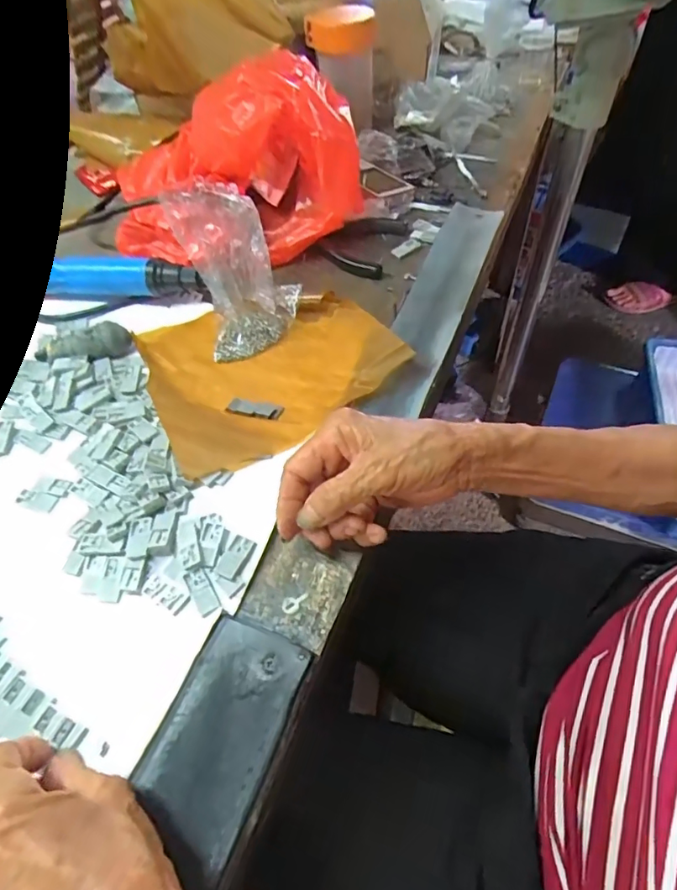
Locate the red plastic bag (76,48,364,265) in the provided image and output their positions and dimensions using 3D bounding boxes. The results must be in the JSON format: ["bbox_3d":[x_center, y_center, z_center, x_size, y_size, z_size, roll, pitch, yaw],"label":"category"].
[{"bbox_3d":[-0.117,-0.299,0.525,0.268,0.118,0.181,-3,53,3],"label":"red plastic bag"}]

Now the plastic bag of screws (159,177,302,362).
[{"bbox_3d":[-0.088,-0.150,0.430,0.082,0.136,0.032,-27,23,-14],"label":"plastic bag of screws"}]

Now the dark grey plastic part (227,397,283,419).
[{"bbox_3d":[-0.066,-0.028,0.394,0.043,0.004,0.016,10,55,13],"label":"dark grey plastic part"}]

